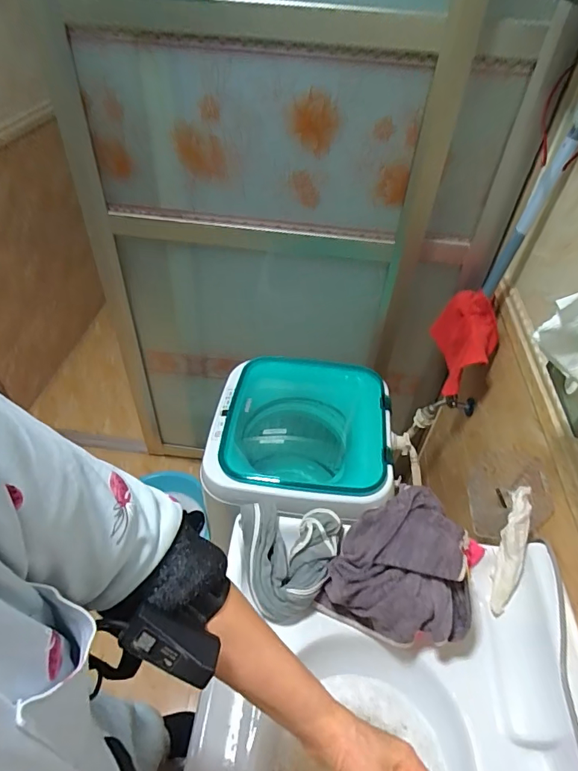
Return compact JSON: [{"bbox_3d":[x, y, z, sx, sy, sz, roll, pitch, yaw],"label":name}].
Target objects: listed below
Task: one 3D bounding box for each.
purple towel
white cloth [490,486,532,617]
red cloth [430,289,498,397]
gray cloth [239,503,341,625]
[{"bbox_3d":[0.171,0.258,0.656,0.191,0.132,0.181,22,48,18],"label":"purple towel"},{"bbox_3d":[0.336,0.247,0.689,0.034,0.029,0.188,16,81,12],"label":"white cloth"},{"bbox_3d":[0.401,-0.100,1.027,0.090,0.187,0.179,2,45,-2],"label":"red cloth"},{"bbox_3d":[0.008,0.251,0.678,0.142,0.061,0.155,-7,46,-10],"label":"gray cloth"}]

